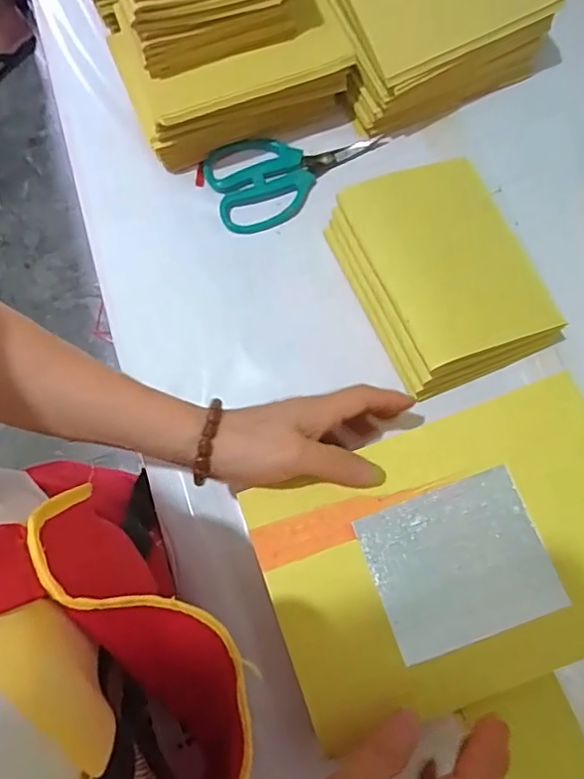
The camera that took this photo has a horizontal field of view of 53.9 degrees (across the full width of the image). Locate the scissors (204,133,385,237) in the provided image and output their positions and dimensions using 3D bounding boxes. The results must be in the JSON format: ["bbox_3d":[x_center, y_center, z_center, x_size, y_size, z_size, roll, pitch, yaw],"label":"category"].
[{"bbox_3d":[0.006,-0.188,0.488,0.152,0.011,0.082,-23,75,-5],"label":"scissors"}]

